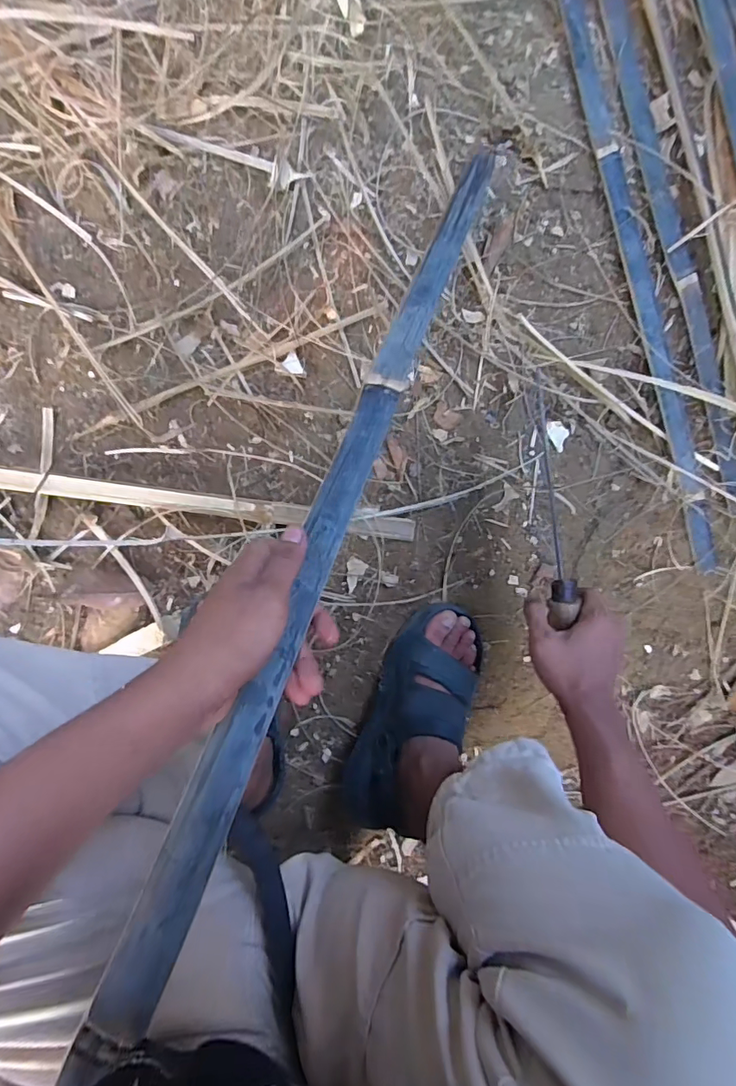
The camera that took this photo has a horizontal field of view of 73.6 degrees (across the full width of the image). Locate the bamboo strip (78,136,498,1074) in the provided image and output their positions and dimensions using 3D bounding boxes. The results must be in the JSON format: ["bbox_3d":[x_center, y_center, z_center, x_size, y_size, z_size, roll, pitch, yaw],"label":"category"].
[{"bbox_3d":[-0.005,-0.083,0.393,0.034,0.012,0.753,24,67,-9],"label":"bamboo strip"}]

